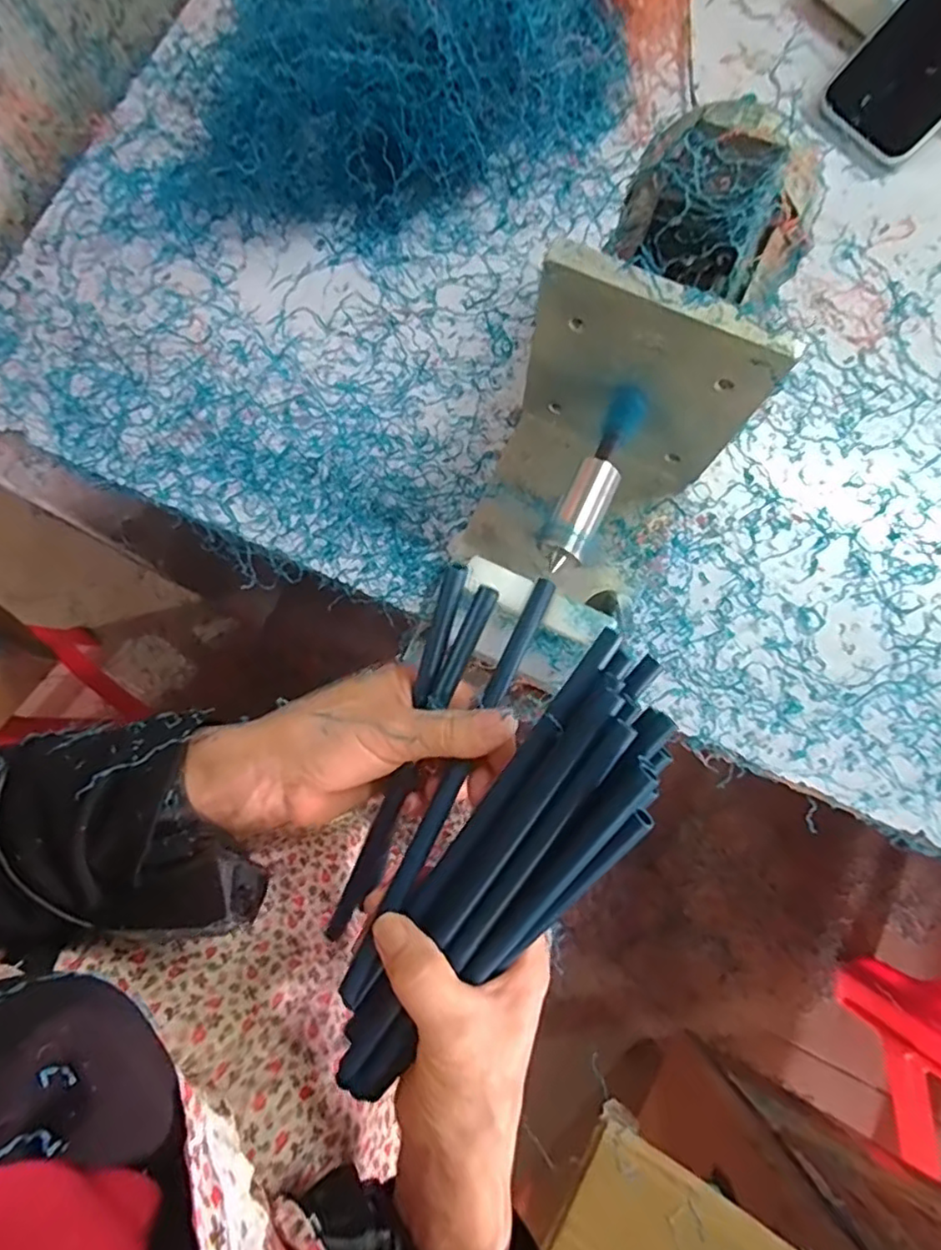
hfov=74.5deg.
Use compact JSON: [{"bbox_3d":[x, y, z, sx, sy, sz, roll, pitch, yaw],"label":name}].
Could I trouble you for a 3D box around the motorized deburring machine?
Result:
[{"bbox_3d":[0.084,-0.120,0.323,0.107,0.142,0.248,34,82,6],"label":"motorized deburring machine"}]

